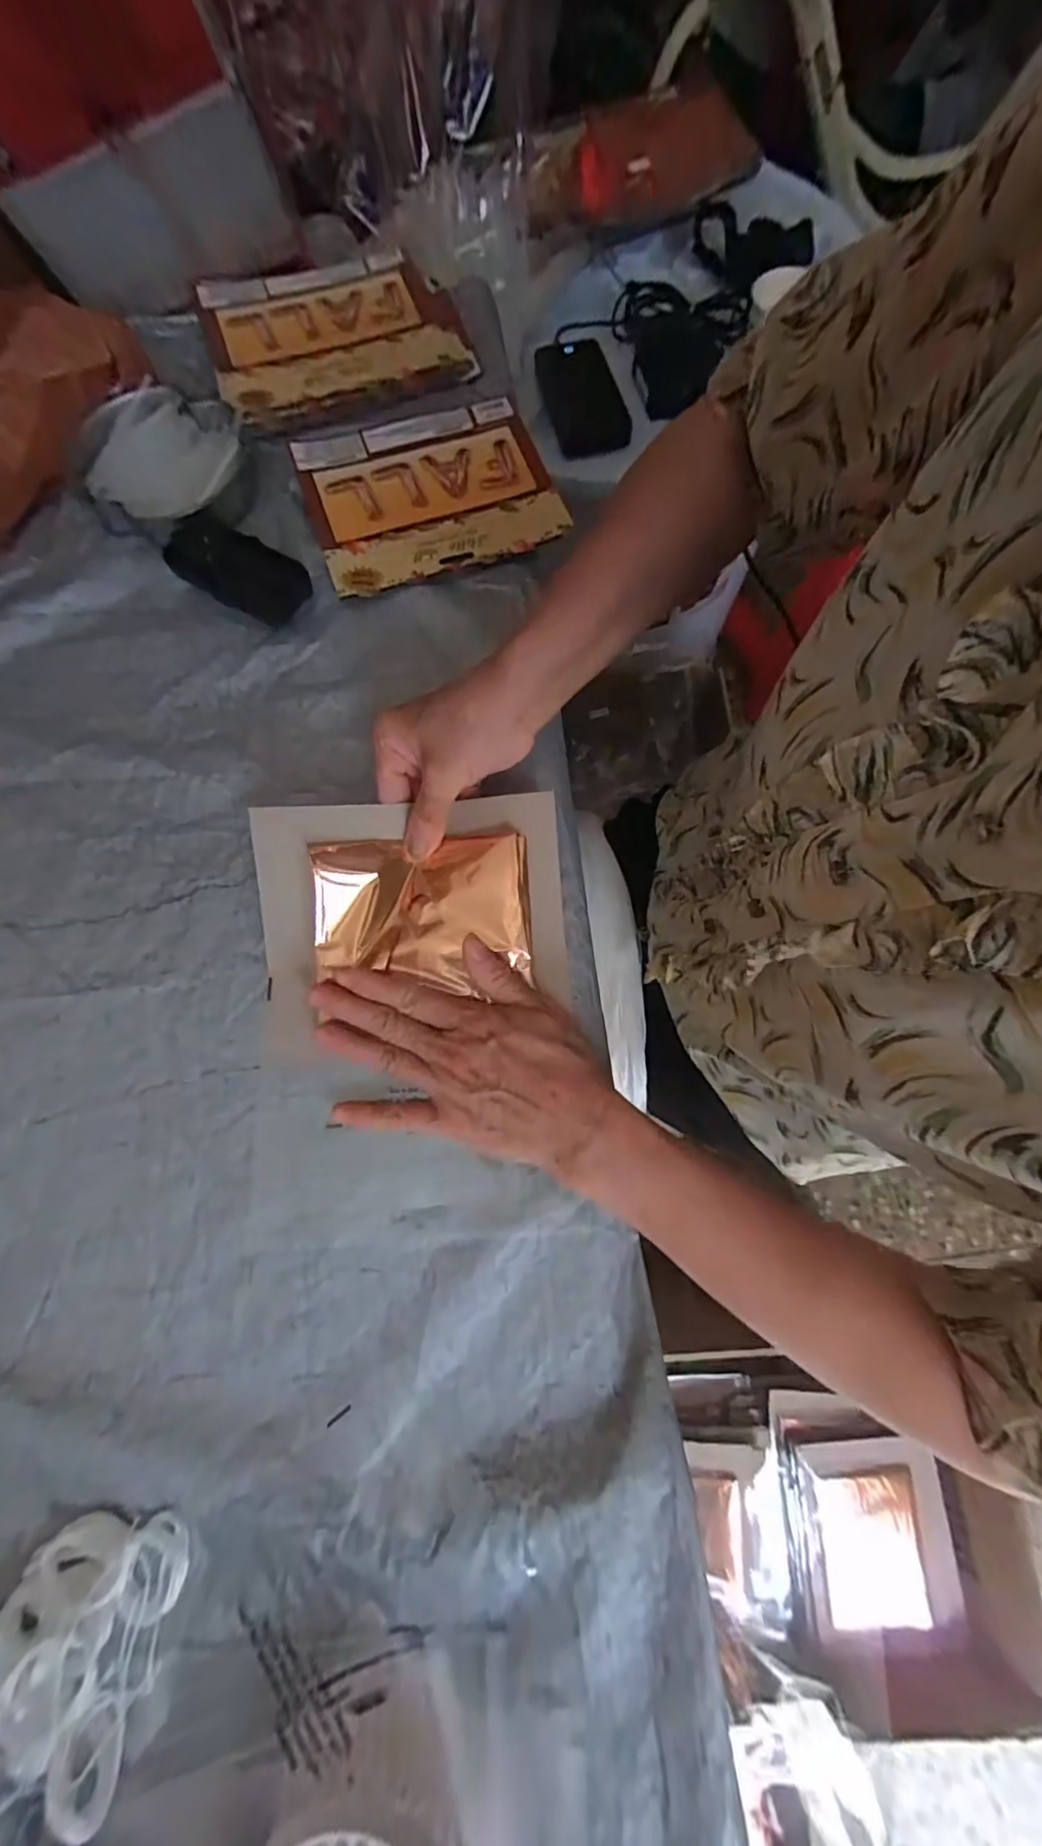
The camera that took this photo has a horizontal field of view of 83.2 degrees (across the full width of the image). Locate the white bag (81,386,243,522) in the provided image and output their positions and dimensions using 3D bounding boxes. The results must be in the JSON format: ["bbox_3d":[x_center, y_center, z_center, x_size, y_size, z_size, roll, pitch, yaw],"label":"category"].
[{"bbox_3d":[-0.287,-0.377,0.468,0.121,0.022,0.107,-17,76,-4],"label":"white bag"}]

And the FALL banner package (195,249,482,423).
[{"bbox_3d":[-0.164,-0.524,0.516,0.213,0.014,0.183,-18,76,-4],"label":"FALL banner package"}]

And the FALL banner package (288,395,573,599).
[{"bbox_3d":[-0.075,-0.349,0.472,0.189,0.006,0.159,-18,76,-4],"label":"FALL banner package"}]

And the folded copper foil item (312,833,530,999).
[{"bbox_3d":[-0.063,-0.007,0.377,0.134,0.014,0.093,-3,88,1],"label":"folded copper foil item"}]

